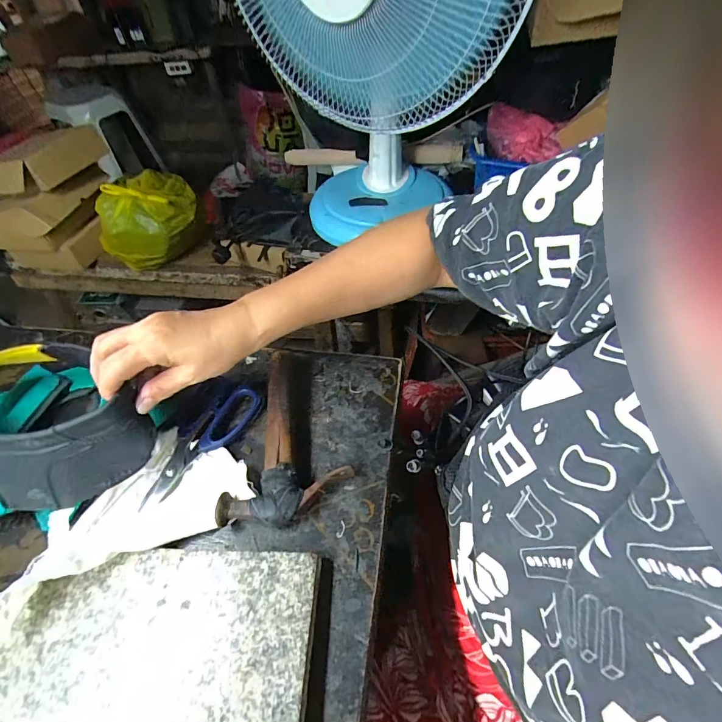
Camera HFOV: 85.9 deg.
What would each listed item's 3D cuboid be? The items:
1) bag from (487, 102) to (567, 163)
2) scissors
[{"bbox_3d":[0.267,-0.382,0.652,0.124,0.059,0.061,32,63,25],"label":"bag"},{"bbox_3d":[-0.159,0.081,0.394,0.051,0.008,0.141,27,61,22],"label":"scissors"}]

